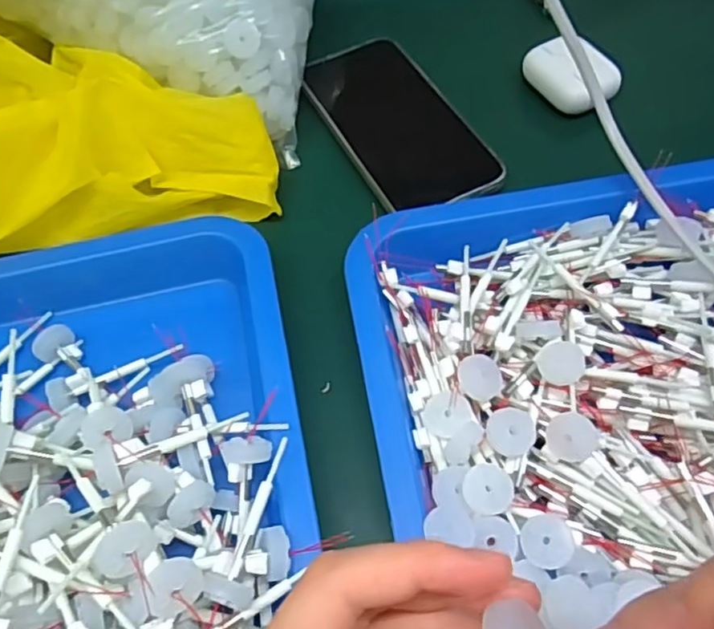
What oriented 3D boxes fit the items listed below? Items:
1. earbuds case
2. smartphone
[{"bbox_3d":[0.140,-0.157,0.402,0.043,0.018,0.059,-23,62,-10],"label":"earbuds case"},{"bbox_3d":[0.024,-0.126,0.398,0.077,0.005,0.153,-24,62,-10],"label":"smartphone"}]

